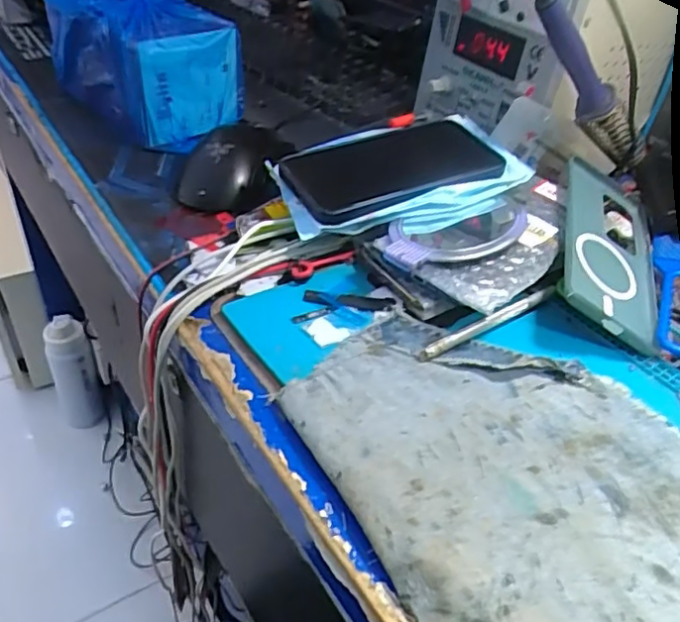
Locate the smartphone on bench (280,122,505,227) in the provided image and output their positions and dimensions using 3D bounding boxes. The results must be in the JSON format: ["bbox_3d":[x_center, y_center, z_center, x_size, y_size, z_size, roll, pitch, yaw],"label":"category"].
[{"bbox_3d":[0.043,-0.109,0.460,0.163,0.013,0.095,-14,43,-17],"label":"smartphone on bench"}]

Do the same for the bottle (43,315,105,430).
[{"bbox_3d":[-0.528,0.135,1.217,0.065,0.285,0.085,-25,50,-33],"label":"bottle"}]

